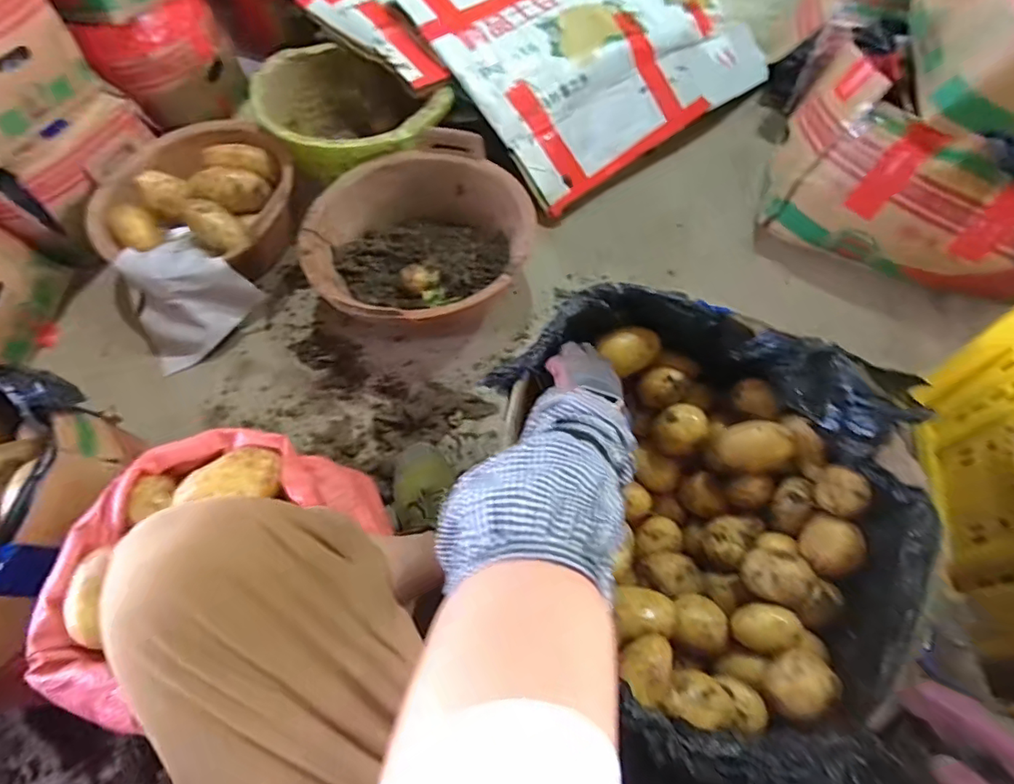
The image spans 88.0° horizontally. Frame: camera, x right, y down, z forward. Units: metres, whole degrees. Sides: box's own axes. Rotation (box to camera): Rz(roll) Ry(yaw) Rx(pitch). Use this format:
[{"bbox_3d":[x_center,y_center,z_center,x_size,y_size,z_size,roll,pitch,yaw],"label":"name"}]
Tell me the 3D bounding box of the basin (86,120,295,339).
[{"bbox_3d":[-0.603,-0.353,1.029,0.380,0.144,0.430,-23,64,-9],"label":"basin"}]

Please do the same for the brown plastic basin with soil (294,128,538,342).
[{"bbox_3d":[-0.151,-0.251,0.945,0.383,0.192,0.365,-1,62,2],"label":"brown plastic basin with soil"}]

